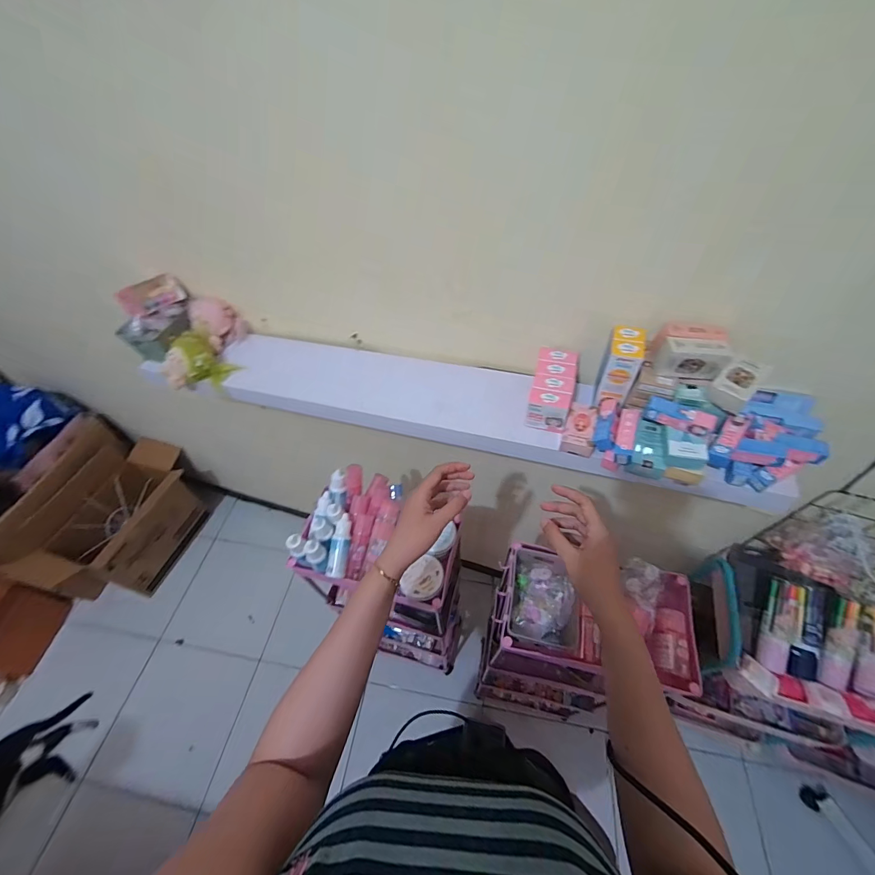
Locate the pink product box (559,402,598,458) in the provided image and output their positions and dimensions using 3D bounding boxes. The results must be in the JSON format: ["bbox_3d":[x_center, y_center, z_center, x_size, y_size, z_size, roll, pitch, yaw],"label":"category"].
[{"bbox_3d":[0.221,-0.013,0.602,0.045,0.028,0.090,18,55,15],"label":"pink product box"}]

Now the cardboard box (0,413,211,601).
[{"bbox_3d":[-1.130,0.285,1.378,0.268,0.445,0.557,17,54,14],"label":"cardboard box"}]

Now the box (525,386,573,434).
[{"bbox_3d":[0.173,-0.041,0.610,0.063,0.056,0.039,15,54,12],"label":"box"}]

